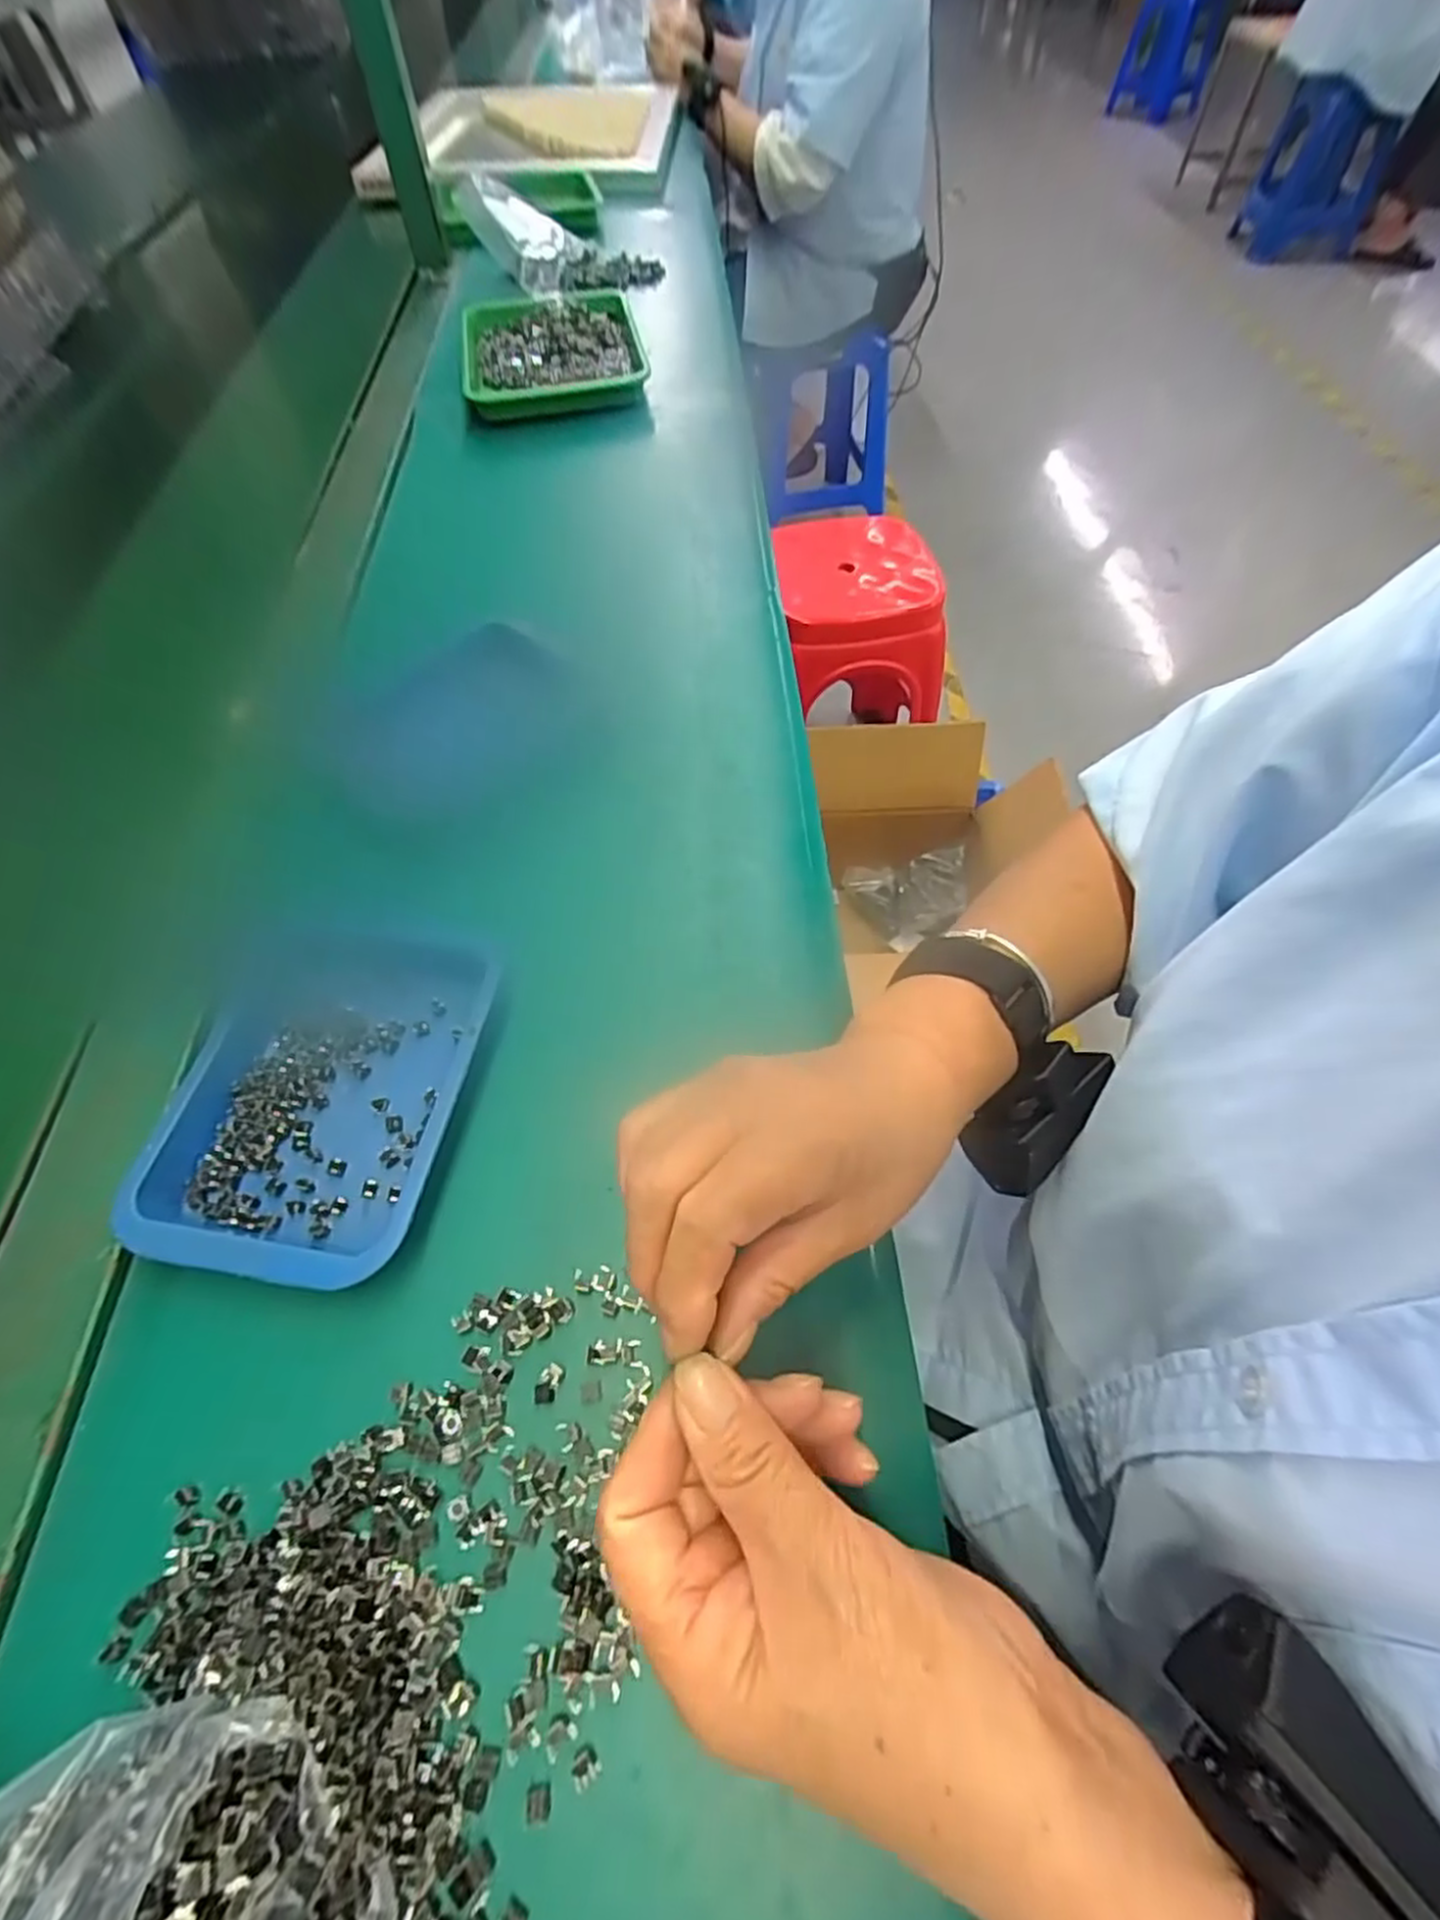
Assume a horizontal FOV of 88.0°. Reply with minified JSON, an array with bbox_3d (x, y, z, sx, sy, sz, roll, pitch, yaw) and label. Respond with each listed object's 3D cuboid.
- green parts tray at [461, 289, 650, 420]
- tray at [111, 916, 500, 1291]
[{"bbox_3d":[-0.162,-0.594,0.723,0.161,0.032,0.246,-10,58,-4],"label":"green parts tray"},{"bbox_3d":[-0.177,0.050,0.328,0.127,0.022,0.165,3,57,5],"label":"tray"}]

